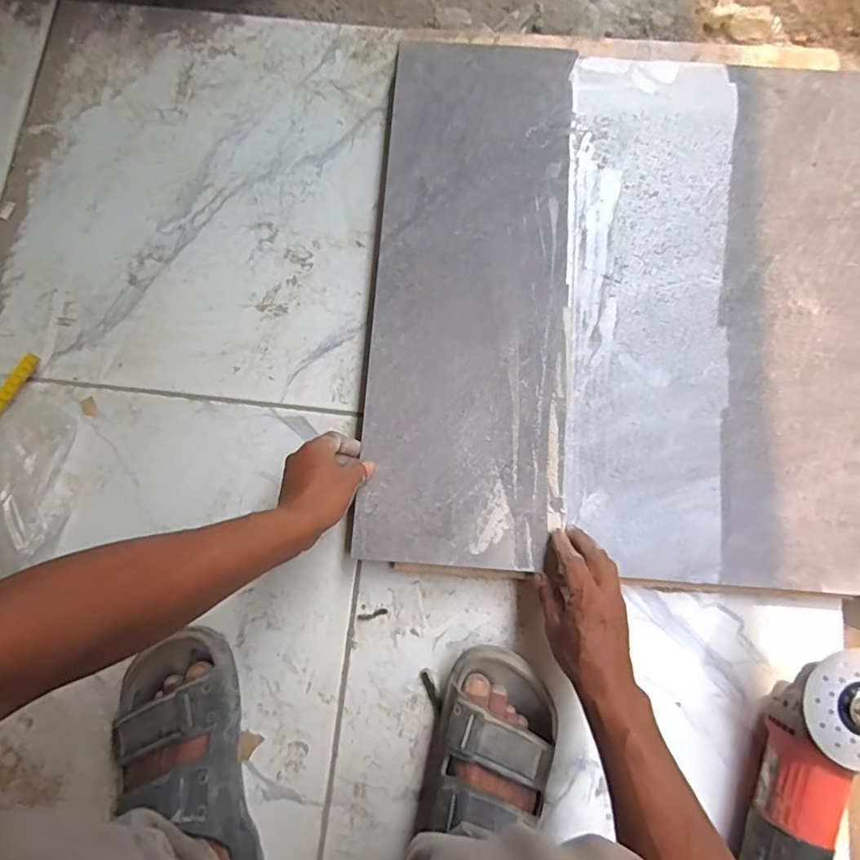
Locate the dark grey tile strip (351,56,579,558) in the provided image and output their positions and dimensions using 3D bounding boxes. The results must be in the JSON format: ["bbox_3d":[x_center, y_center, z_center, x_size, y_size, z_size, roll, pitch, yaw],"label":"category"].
[{"bbox_3d":[0.045,-0.157,0.580,0.200,0.009,0.585,5,79,0],"label":"dark grey tile strip"}]

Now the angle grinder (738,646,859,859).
[{"bbox_3d":[0.348,0.320,0.485,0.089,0.097,0.245,13,79,1],"label":"angle grinder"}]

